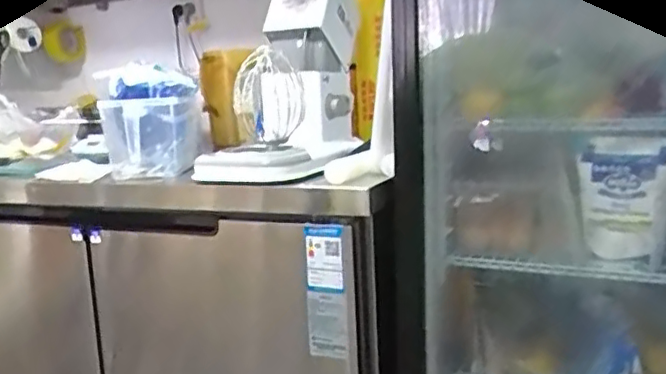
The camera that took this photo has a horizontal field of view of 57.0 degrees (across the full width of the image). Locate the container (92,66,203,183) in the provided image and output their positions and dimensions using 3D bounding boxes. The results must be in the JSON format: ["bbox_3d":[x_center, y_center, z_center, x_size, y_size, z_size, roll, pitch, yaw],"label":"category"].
[{"bbox_3d":[-0.381,-0.134,1.302,0.203,0.226,0.186,-5,10,-15],"label":"container"}]

